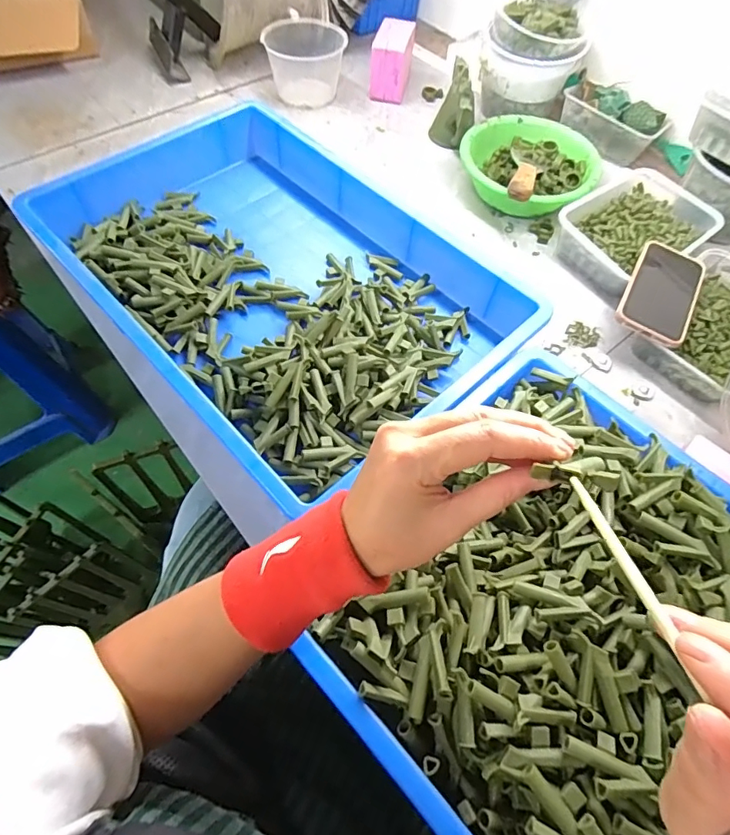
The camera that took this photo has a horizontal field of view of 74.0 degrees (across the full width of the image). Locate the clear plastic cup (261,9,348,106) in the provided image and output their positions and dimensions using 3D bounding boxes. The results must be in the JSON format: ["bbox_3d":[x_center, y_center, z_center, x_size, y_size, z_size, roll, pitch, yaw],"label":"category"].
[{"bbox_3d":[-0.109,-0.643,0.869,0.139,0.089,0.140,-10,62,-8],"label":"clear plastic cup"}]

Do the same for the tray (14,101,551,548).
[{"bbox_3d":[-0.121,-0.167,0.596,0.386,0.086,0.547,-39,69,-21],"label":"tray"}]

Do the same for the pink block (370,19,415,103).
[{"bbox_3d":[0.050,-0.636,0.865,0.064,0.091,0.099,12,61,4],"label":"pink block"}]

